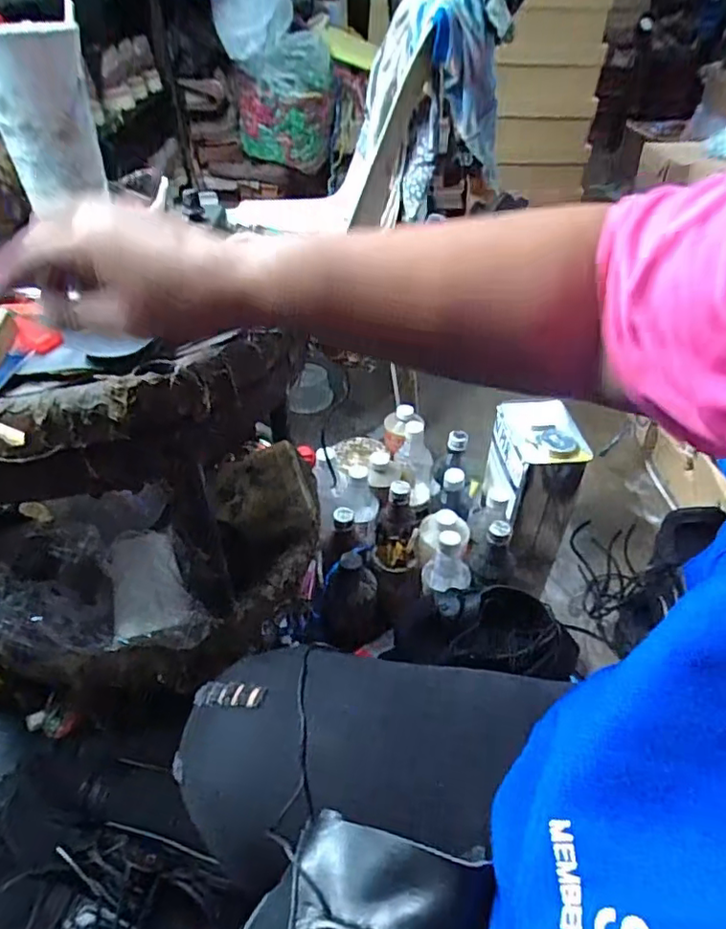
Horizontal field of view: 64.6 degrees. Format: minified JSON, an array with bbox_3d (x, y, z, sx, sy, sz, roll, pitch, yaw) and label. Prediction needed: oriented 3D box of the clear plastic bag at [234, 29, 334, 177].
[{"bbox_3d":[-0.205,-0.971,1.554,0.245,0.298,0.086,-11,43,-13],"label":"clear plastic bag"}]

